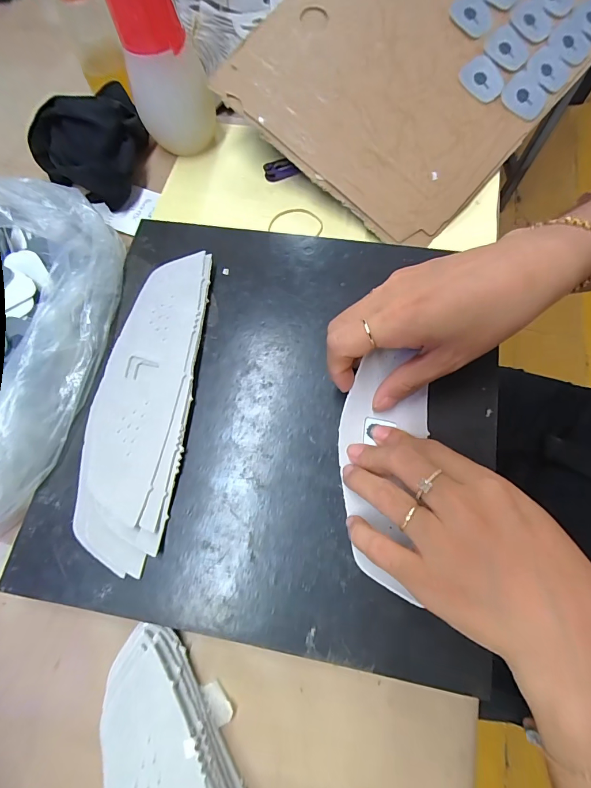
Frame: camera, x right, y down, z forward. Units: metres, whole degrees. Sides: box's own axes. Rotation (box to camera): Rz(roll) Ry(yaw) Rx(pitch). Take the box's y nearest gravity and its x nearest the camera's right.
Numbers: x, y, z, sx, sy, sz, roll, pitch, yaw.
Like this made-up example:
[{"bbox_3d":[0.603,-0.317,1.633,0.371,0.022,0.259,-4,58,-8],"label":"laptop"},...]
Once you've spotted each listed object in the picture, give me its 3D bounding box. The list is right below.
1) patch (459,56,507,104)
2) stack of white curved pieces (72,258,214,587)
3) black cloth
[{"bbox_3d":[0.170,-0.286,0.328,0.039,0.004,0.034,37,91,-12],"label":"patch"},{"bbox_3d":[-0.109,0.000,0.258,0.068,0.008,0.223,4,72,4],"label":"stack of white curved pieces"},{"bbox_3d":[-0.187,-0.234,0.342,0.106,0.063,0.102,-38,75,-9],"label":"black cloth"}]

